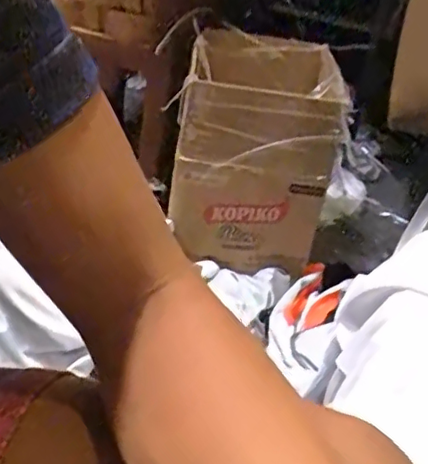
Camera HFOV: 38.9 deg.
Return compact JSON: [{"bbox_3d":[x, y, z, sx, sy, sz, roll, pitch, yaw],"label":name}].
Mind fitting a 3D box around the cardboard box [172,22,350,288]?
[{"bbox_3d":[0.073,-0.152,1.077,0.257,0.300,0.273,10,31,2],"label":"cardboard box"}]

